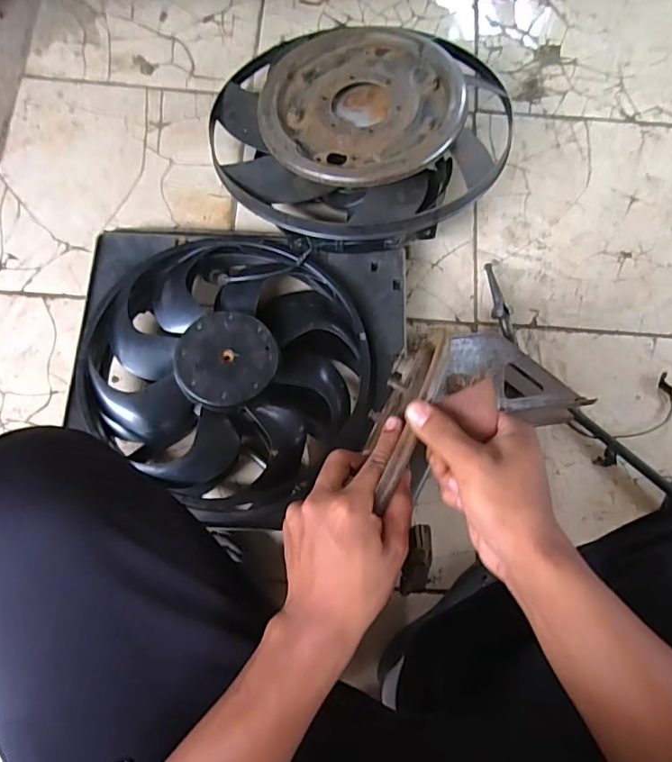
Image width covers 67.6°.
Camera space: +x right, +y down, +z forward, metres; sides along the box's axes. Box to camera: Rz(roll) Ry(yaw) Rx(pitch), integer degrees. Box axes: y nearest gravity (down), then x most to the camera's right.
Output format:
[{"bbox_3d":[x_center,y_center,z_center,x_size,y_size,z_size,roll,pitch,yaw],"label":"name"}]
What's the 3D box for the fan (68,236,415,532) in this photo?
[{"bbox_3d":[-0.138,-0.012,0.733,0.451,0.118,0.414,6,76,0],"label":"fan"}]

